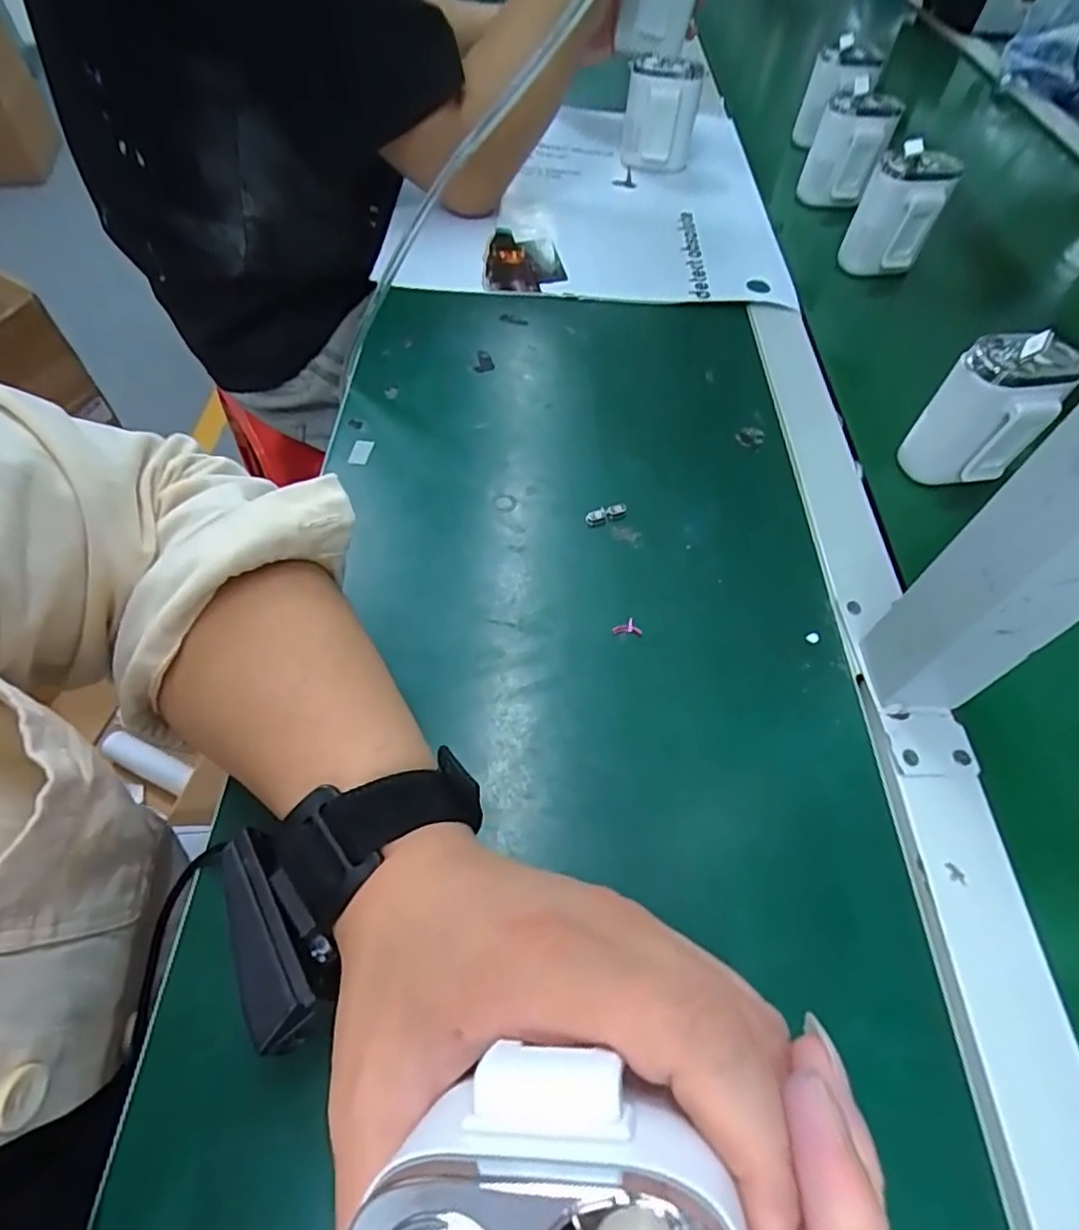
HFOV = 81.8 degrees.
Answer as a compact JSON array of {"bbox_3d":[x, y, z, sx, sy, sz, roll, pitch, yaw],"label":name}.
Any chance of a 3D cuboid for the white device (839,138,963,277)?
[{"bbox_3d":[0.298,-0.336,0.515,0.060,0.080,0.065,26,59,14],"label":"white device"}]

